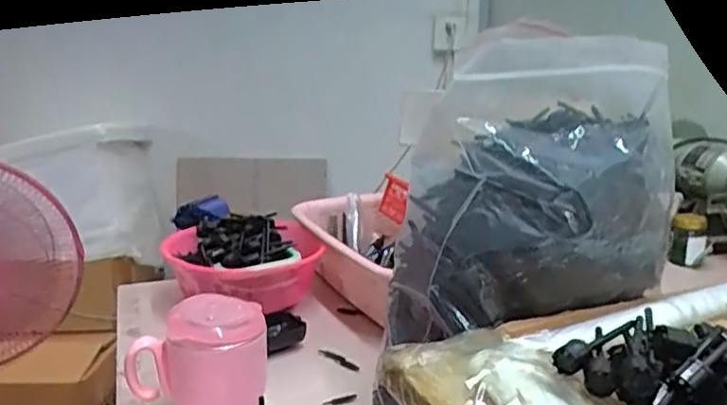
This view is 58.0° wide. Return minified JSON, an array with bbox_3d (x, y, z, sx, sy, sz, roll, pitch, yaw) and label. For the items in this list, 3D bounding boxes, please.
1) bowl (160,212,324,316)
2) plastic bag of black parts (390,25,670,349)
[{"bbox_3d":[-0.143,0.069,0.786,0.182,0.081,0.149,-3,15,-14],"label":"bowl"},{"bbox_3d":[0.120,-0.001,0.476,0.162,0.204,0.142,-8,16,-29],"label":"plastic bag of black parts"}]

